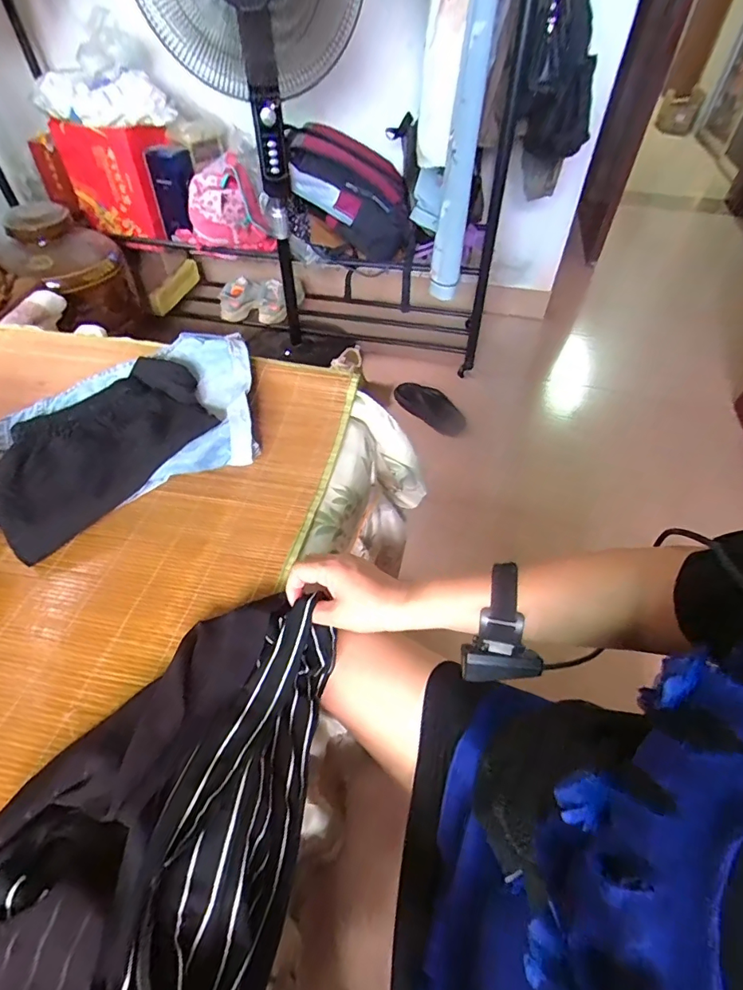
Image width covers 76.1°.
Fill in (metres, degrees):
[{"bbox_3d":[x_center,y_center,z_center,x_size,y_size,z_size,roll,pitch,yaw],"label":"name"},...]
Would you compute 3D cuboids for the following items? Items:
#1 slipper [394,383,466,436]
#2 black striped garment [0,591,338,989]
[{"bbox_3d":[0.182,-0.270,1.463,0.242,0.098,0.072,34,57,10],"label":"slipper"},{"bbox_3d":[-0.175,0.272,0.338,0.220,0.113,0.426,10,51,7],"label":"black striped garment"}]

